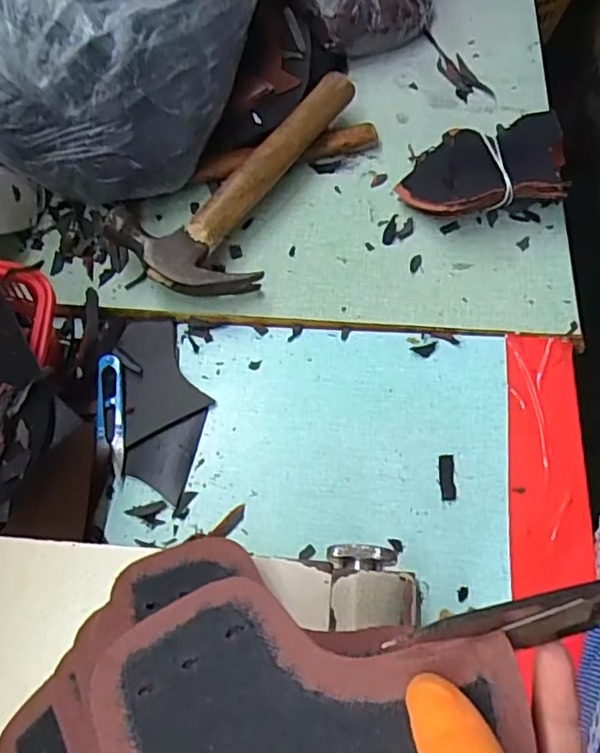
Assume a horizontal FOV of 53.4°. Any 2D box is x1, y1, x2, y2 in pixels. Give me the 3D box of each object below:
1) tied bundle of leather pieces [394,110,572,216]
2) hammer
[{"bbox_3d":[0.168,-0.182,0.532,0.155,0.047,0.090,-12,66,-3],"label":"tied bundle of leather pieces"},{"bbox_3d":[-0.049,-0.178,0.529,0.123,0.055,0.257,26,70,12],"label":"hammer"}]

